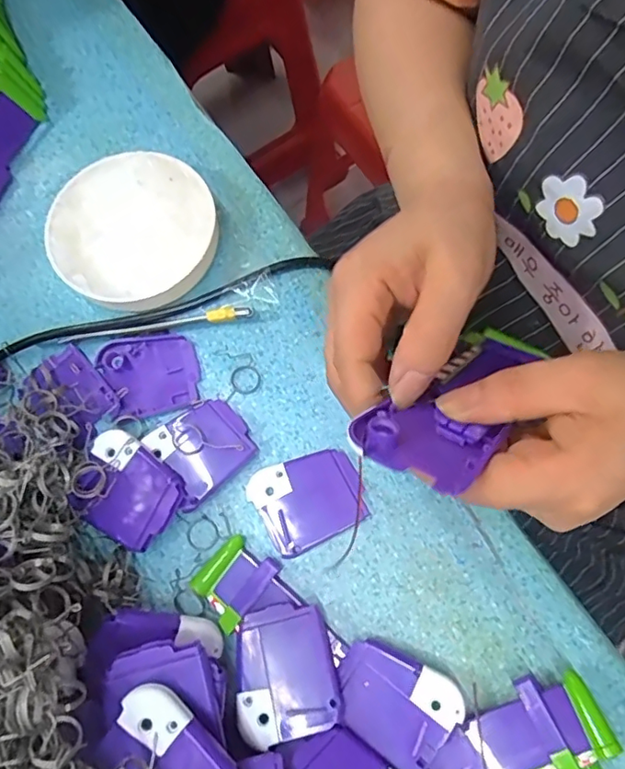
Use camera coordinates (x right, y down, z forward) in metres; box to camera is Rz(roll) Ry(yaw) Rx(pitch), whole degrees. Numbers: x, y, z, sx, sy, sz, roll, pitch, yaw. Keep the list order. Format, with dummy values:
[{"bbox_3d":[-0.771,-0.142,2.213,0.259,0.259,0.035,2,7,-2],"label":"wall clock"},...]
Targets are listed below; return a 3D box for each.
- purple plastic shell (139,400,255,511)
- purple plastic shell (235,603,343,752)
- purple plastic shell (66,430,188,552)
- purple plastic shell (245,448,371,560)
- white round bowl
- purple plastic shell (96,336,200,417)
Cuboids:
[{"bbox_3d":[-0.065,0.038,0.326,0.053,0.011,0.050,-36,76,-9],"label":"purple plastic shell"},{"bbox_3d":[-0.015,0.149,0.285,0.051,0.020,0.059,-14,73,-3],"label":"purple plastic shell"},{"bbox_3d":[-0.106,0.058,0.305,0.062,0.012,0.048,36,76,10],"label":"purple plastic shell"},{"bbox_3d":[-0.002,0.066,0.319,0.060,0.006,0.052,-28,75,-7],"label":"purple plastic shell"},{"bbox_3d":[-0.117,-0.101,0.357,0.104,0.026,0.105,0,73,1],"label":"white round bowl"},{"bbox_3d":[-0.103,-0.007,0.343,0.060,0.006,0.050,-14,73,-3],"label":"purple plastic shell"}]

